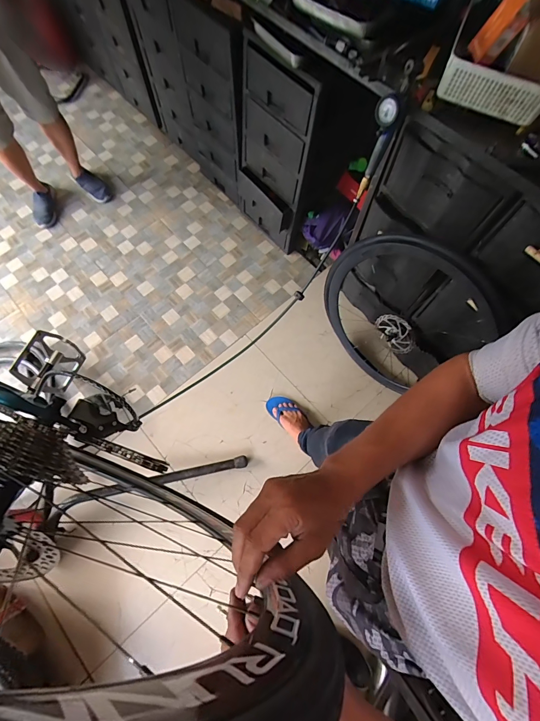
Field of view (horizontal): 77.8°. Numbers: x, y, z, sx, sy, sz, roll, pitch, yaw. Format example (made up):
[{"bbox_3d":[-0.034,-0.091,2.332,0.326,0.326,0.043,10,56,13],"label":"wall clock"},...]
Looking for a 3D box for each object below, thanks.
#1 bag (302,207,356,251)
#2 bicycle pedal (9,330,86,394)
[{"bbox_3d":[0.250,-0.593,1.486,0.198,0.156,0.178,9,71,1],"label":"bag"},{"bbox_3d":[-0.380,0.000,0.583,0.023,0.097,0.085,8,63,36],"label":"bicycle pedal"}]

